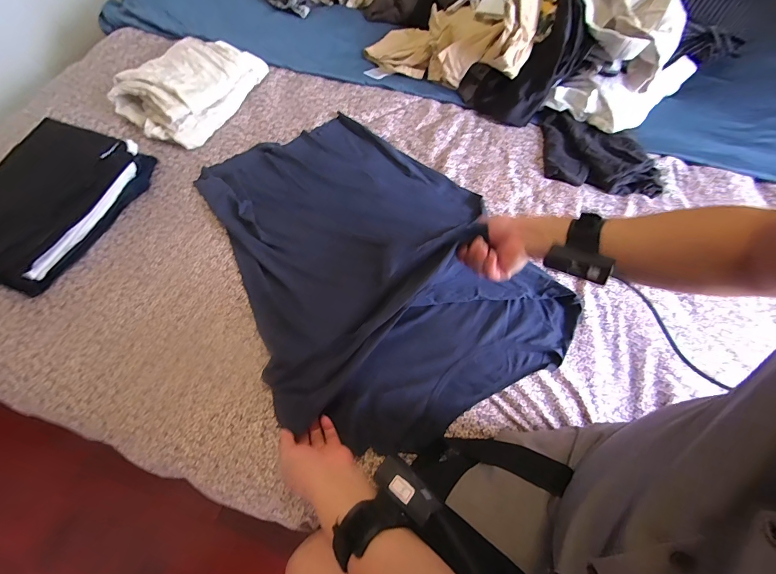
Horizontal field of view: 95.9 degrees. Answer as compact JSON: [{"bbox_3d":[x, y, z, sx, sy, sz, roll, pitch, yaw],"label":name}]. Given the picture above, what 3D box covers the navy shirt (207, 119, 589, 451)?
[{"bbox_3d":[-0.030,-0.083,0.568,0.447,0.117,0.609,-27,70,-14],"label":"navy shirt"}]

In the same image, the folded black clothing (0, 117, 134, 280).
[{"bbox_3d":[-0.576,-0.157,0.568,0.161,0.049,0.284,21,65,9],"label":"folded black clothing"}]

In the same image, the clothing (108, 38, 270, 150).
[{"bbox_3d":[-0.423,-0.443,0.754,0.205,0.069,0.295,27,67,9],"label":"clothing"}]

